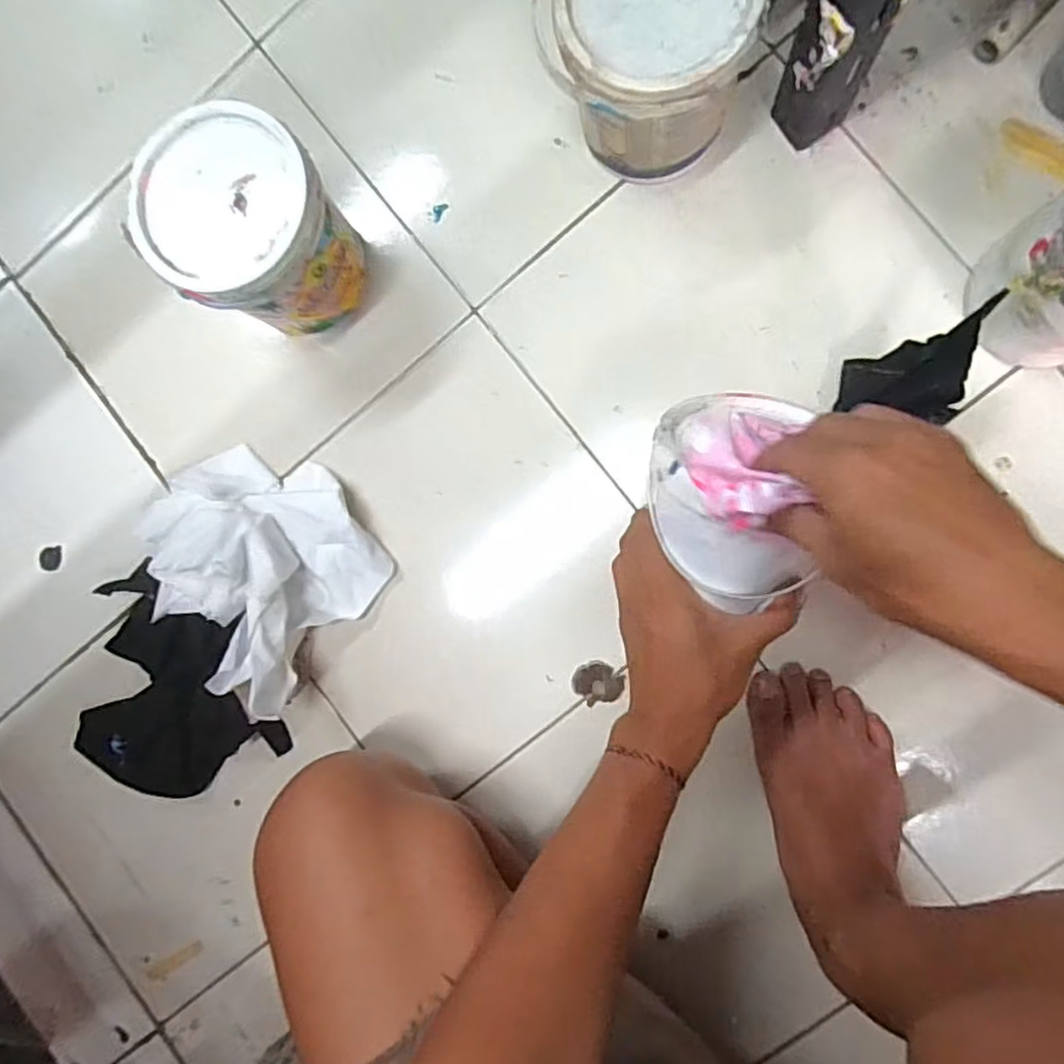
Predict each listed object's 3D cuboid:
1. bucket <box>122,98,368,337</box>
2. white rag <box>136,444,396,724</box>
[{"bbox_3d":[-0.194,-0.216,0.498,0.119,0.134,0.117,0,91,8],"label":"bucket"},{"bbox_3d":[-0.221,0.021,0.530,0.185,0.076,0.159,34,95,6],"label":"white rag"}]

